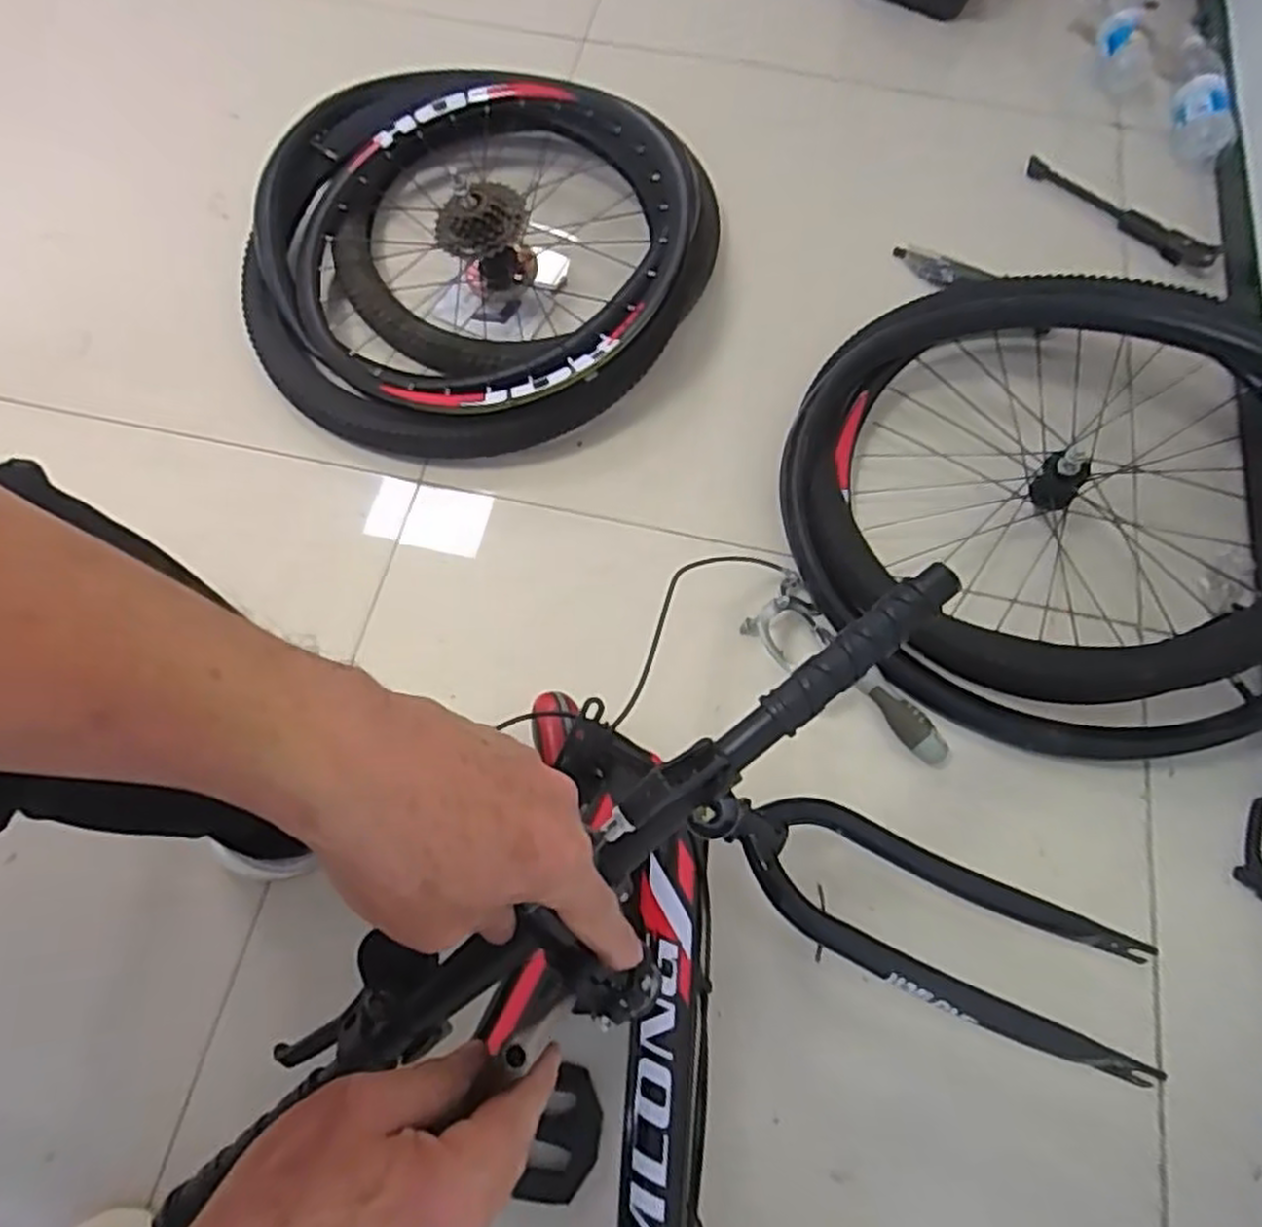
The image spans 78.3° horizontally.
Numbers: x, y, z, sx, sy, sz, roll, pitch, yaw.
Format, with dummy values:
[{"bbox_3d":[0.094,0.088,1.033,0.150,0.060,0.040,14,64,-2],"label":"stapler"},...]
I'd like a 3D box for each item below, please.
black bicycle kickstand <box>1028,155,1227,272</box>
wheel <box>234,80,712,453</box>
[{"bbox_3d":[0.643,-0.528,1.023,0.265,0.038,0.033,38,72,14],"label":"black bicycle kickstand"},{"bbox_3d":[-0.204,-0.425,0.936,0.547,0.154,0.507,0,67,-1],"label":"wheel"}]

